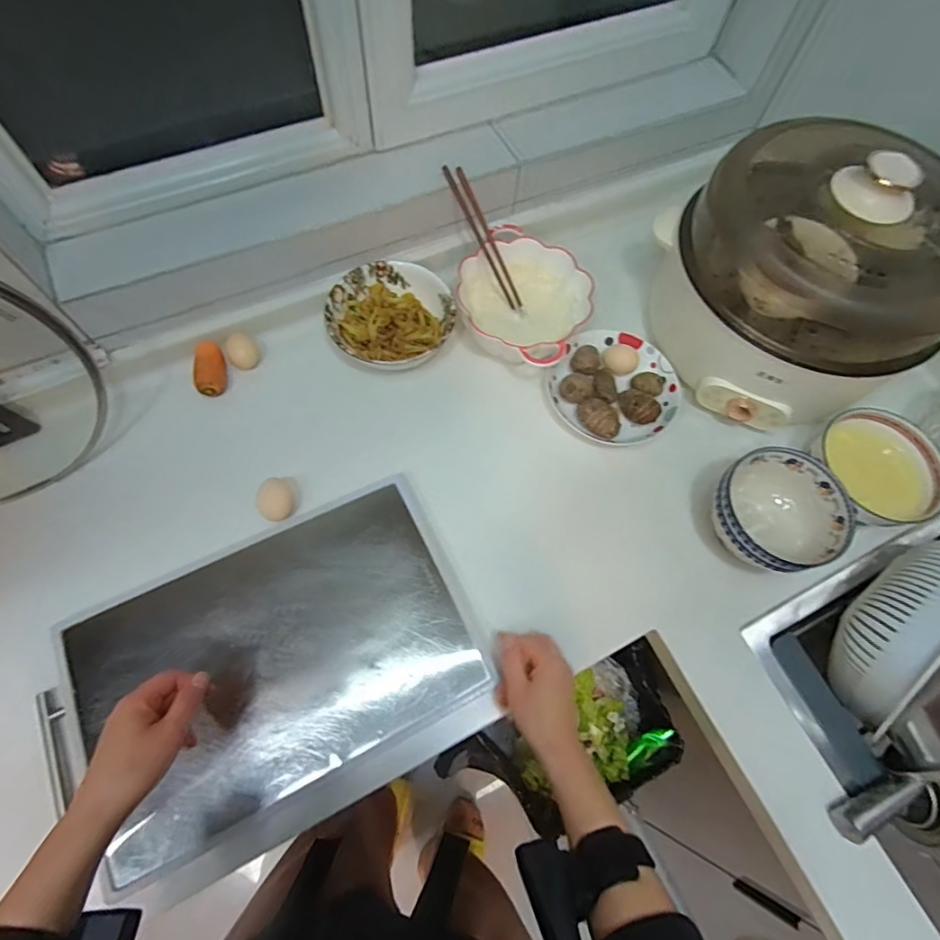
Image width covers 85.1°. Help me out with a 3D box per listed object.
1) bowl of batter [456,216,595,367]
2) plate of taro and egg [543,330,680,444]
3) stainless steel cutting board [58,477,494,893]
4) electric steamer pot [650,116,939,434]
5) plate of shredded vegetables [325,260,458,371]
[{"bbox_3d":[0.073,-0.234,0.731,0.184,0.073,0.207,13,67,2],"label":"bowl of batter"},{"bbox_3d":[0.205,-0.120,0.718,0.173,0.042,0.170,1,67,-3],"label":"plate of taro and egg"},{"bbox_3d":[-0.192,0.204,0.551,0.389,0.021,0.288,-23,72,-16],"label":"stainless steel cutting board"},{"bbox_3d":[0.430,-0.243,0.641,0.299,0.242,0.292,1,67,-3],"label":"electric steamer pot"},{"bbox_3d":[-0.114,-0.215,0.737,0.174,0.057,0.159,-15,68,-10],"label":"plate of shredded vegetables"}]

